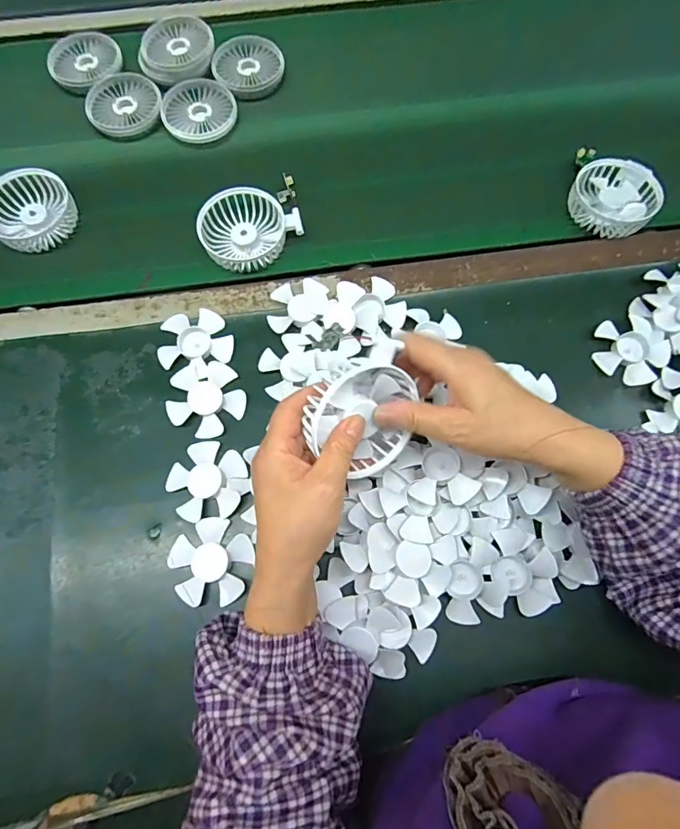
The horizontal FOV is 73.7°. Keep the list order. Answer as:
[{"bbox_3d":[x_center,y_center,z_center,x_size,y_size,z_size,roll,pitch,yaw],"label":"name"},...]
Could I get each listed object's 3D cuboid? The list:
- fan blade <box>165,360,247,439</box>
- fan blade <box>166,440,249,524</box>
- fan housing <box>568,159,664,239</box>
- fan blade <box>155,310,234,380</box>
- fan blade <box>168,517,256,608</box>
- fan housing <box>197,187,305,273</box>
[{"bbox_3d":[-0.129,-0.015,0.434,0.071,0.010,0.072,0,72,0],"label":"fan blade"},{"bbox_3d":[-0.121,0.061,0.412,0.068,0.011,0.070,0,72,0],"label":"fan blade"},{"bbox_3d":[0.306,-0.245,0.508,0.089,0.030,0.096,0,72,0],"label":"fan housing"},{"bbox_3d":[-0.143,-0.072,0.457,0.071,0.013,0.070,17,73,5],"label":"fan blade"},{"bbox_3d":[-0.110,0.128,0.393,0.069,0.013,0.071,0,72,0],"label":"fan blade"},{"bbox_3d":[-0.099,-0.203,0.496,0.103,0.030,0.085,-23,74,-7],"label":"fan housing"}]

